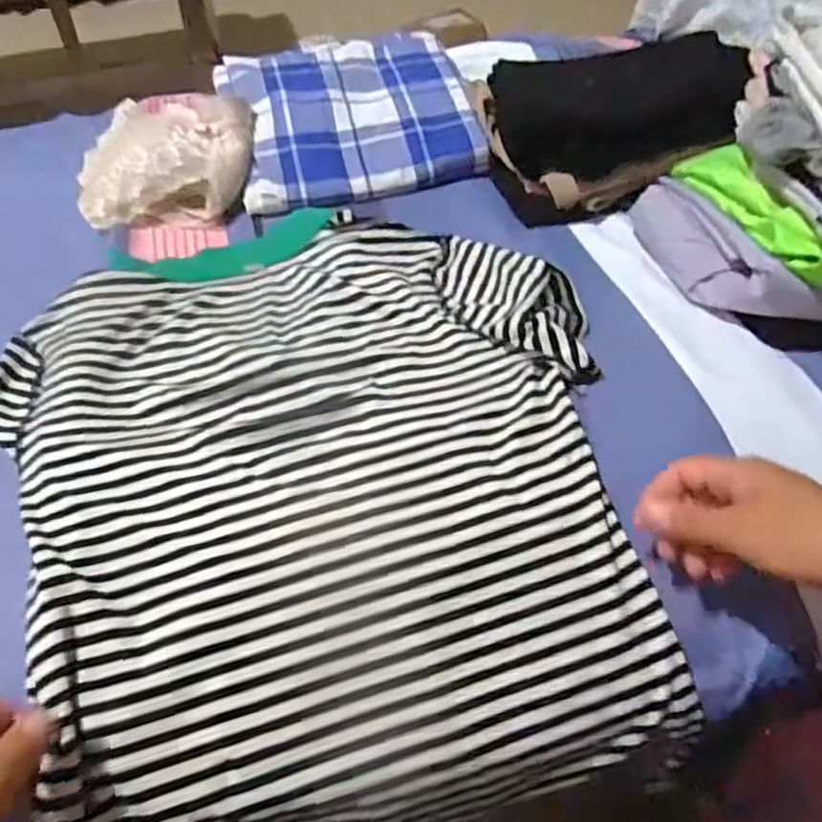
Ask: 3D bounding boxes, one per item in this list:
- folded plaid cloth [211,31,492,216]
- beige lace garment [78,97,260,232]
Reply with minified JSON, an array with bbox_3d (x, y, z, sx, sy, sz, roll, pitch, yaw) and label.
[{"bbox_3d":[-0.068,-0.339,0.775,0.274,0.061,0.256,-14,52,-9],"label":"folded plaid cloth"},{"bbox_3d":[-0.265,-0.283,0.733,0.188,0.061,0.194,-5,51,-2],"label":"beige lace garment"}]

